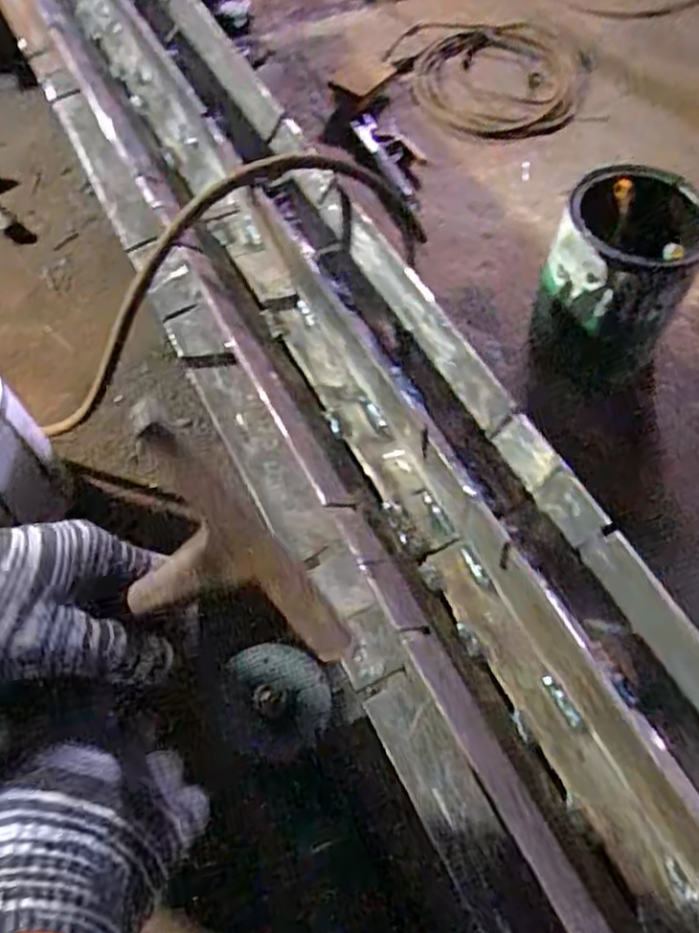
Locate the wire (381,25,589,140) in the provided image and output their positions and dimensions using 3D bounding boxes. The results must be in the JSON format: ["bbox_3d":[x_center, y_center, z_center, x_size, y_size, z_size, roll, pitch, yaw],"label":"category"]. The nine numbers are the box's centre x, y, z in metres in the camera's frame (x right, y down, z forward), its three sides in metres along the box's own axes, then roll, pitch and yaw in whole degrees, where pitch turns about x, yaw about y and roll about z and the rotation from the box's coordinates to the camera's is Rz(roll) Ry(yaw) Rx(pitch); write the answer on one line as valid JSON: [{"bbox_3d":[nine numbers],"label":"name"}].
[{"bbox_3d":[0.259,-0.674,1.264,0.325,0.034,0.294,-15,59,-10],"label":"wire"}]

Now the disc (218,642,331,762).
[{"bbox_3d":[-0.066,0.207,0.656,0.093,0.018,0.098,1,57,0],"label":"disc"}]

